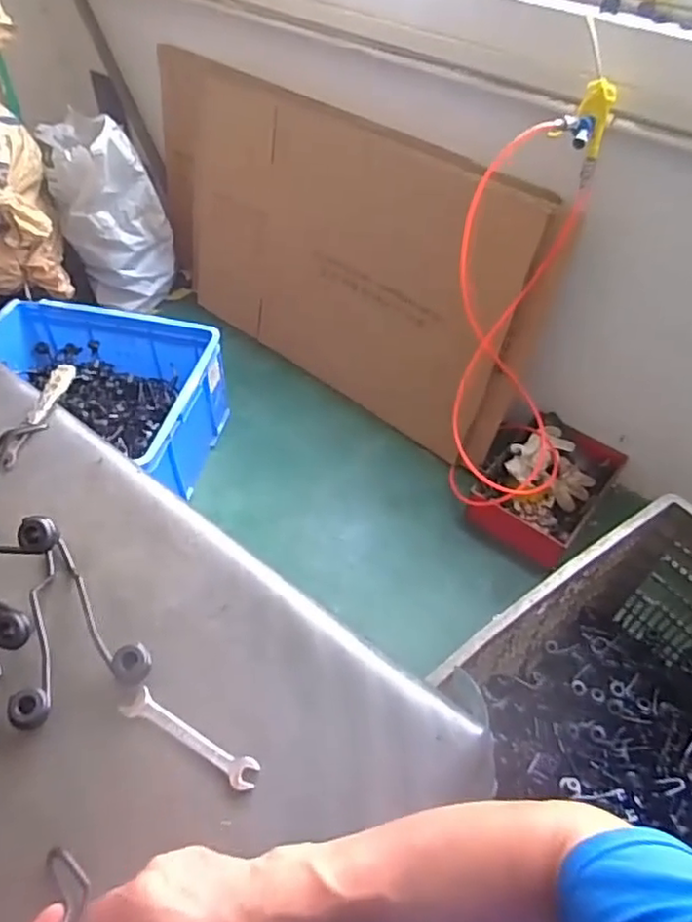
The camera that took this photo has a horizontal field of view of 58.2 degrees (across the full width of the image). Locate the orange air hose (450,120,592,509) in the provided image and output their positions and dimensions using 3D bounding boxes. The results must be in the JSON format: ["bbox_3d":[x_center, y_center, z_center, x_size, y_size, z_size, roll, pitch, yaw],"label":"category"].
[{"bbox_3d":[0.382,-0.252,1.324,0.331,0.742,0.320,10,50,7],"label":"orange air hose"}]

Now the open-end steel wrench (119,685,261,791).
[{"bbox_3d":[-0.135,0.240,0.539,0.131,0.009,0.026,24,53,17],"label":"open-end steel wrench"}]

